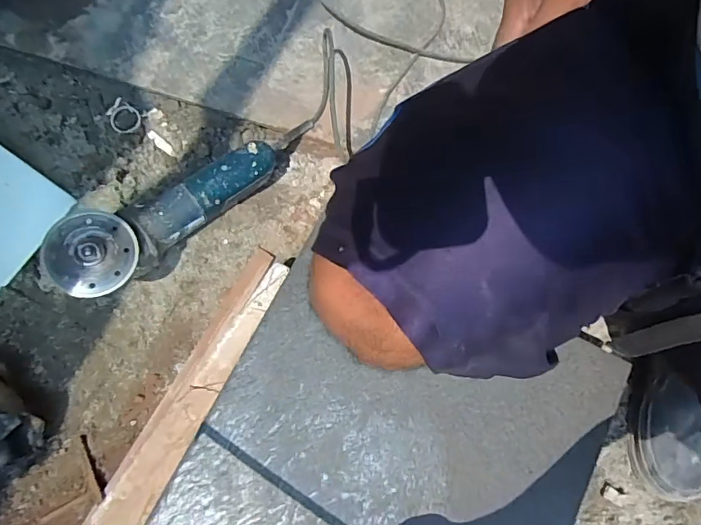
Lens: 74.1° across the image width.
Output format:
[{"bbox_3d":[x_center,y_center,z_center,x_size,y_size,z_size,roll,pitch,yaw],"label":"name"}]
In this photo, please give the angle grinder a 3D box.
[{"bbox_3d":[-0.219,-0.067,0.560,0.089,0.082,0.284,42,76,11],"label":"angle grinder"}]

